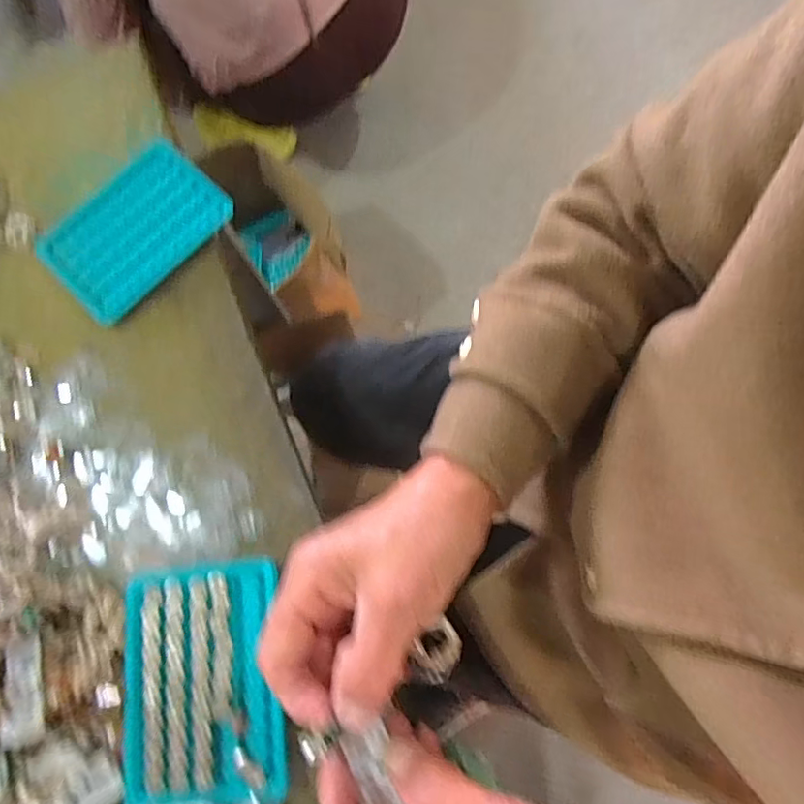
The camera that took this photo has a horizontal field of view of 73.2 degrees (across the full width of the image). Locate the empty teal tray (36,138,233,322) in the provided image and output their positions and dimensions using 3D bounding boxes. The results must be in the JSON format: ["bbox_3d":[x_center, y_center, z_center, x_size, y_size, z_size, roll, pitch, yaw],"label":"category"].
[{"bbox_3d":[-0.206,-0.135,0.413,0.105,0.018,0.129,43,75,11],"label":"empty teal tray"}]

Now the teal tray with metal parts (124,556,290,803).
[{"bbox_3d":[-0.119,0.165,0.323,0.093,0.008,0.130,-6,72,-4],"label":"teal tray with metal parts"}]

